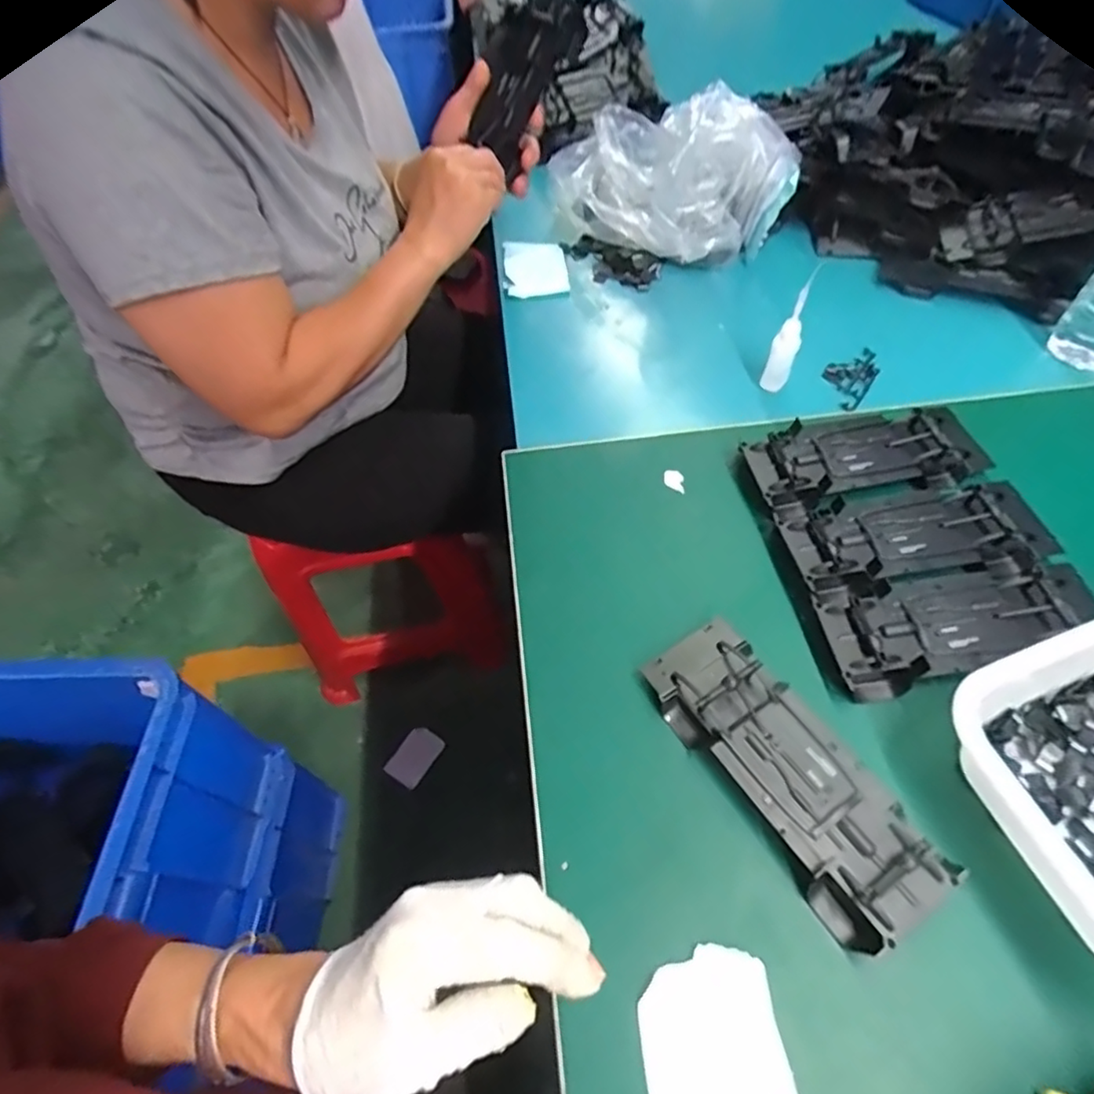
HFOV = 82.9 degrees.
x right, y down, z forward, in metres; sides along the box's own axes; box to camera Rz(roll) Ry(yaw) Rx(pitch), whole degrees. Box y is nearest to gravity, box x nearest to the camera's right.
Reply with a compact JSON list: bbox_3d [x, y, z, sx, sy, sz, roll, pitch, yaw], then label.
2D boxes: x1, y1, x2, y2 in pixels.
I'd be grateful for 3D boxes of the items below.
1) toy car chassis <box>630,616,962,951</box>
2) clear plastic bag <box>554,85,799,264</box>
[{"bbox_3d":[0.145,0.132,0.377,0.076,0.025,0.194,-30,59,-15],"label":"toy car chassis"},{"bbox_3d":[0.129,-0.408,0.685,0.155,0.130,0.251,-32,60,-17],"label":"clear plastic bag"}]

